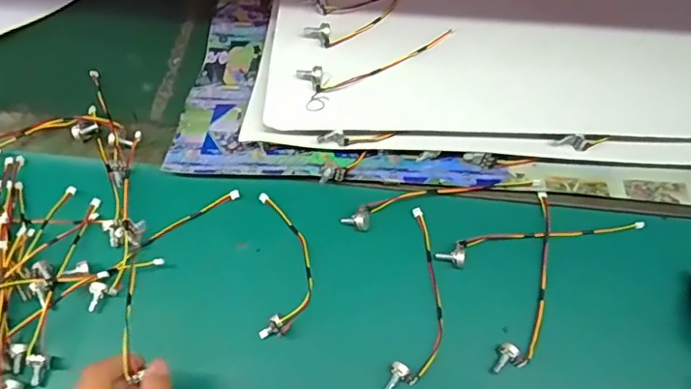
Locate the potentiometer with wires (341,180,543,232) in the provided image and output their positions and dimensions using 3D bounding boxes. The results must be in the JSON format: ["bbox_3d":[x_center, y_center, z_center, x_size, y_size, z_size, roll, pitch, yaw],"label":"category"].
[{"bbox_3d":[0.085,0.002,0.480,0.176,0.011,0.024,-14,65,-1],"label":"potentiometer with wires"}]

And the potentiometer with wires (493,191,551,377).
[{"bbox_3d":[0.158,0.071,0.447,0.028,0.018,0.161,18,68,13],"label":"potentiometer with wires"}]

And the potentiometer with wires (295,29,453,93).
[{"bbox_3d":[0.031,-0.130,0.519,0.156,0.017,0.028,-21,65,-5],"label":"potentiometer with wires"}]

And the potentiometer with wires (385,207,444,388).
[{"bbox_3d":[0.064,0.085,0.453,0.039,0.020,0.157,6,66,8],"label":"potentiometer with wires"}]

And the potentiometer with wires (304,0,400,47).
[{"bbox_3d":[0.027,-0.194,0.548,0.149,0.020,0.032,-38,68,-12],"label":"potentiometer with wires"}]

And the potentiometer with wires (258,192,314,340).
[{"bbox_3d":[-0.052,0.057,0.470,0.045,0.018,0.130,-5,65,3],"label":"potentiometer with wires"}]

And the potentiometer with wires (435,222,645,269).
[{"bbox_3d":[0.167,0.037,0.467,0.178,0.010,0.022,-13,65,-1],"label":"potentiometer with wires"}]

